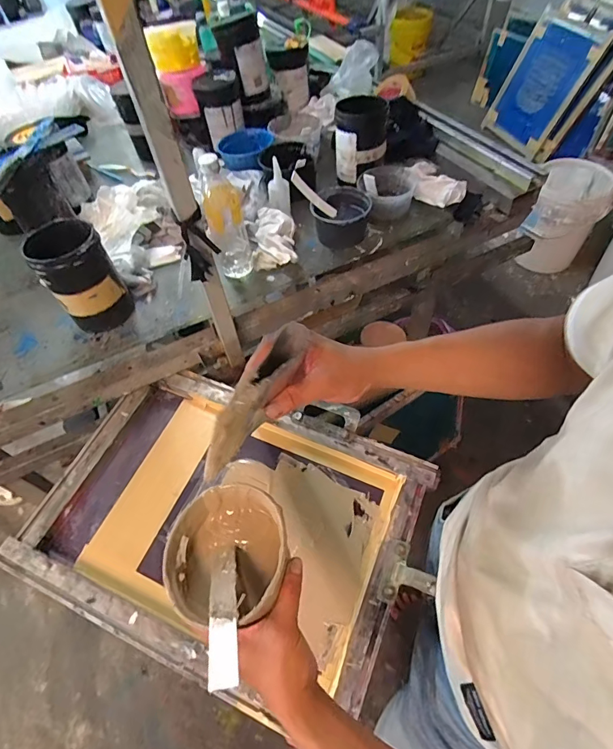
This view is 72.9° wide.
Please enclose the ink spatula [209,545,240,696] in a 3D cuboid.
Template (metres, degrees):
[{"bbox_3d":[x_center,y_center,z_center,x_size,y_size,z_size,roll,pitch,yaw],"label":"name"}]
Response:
[{"bbox_3d":[-0.069,0.193,0.349,0.022,0.013,0.124,-12,28,-3],"label":"ink spatula"}]

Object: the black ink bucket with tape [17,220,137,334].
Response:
[{"bbox_3d":[-0.375,-0.166,0.693,0.104,0.165,0.126,-28,56,-15],"label":"black ink bucket with tape"}]

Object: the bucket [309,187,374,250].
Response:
[{"bbox_3d":[0.067,-0.295,0.815,0.108,0.085,0.112,-3,53,3],"label":"bucket"}]

